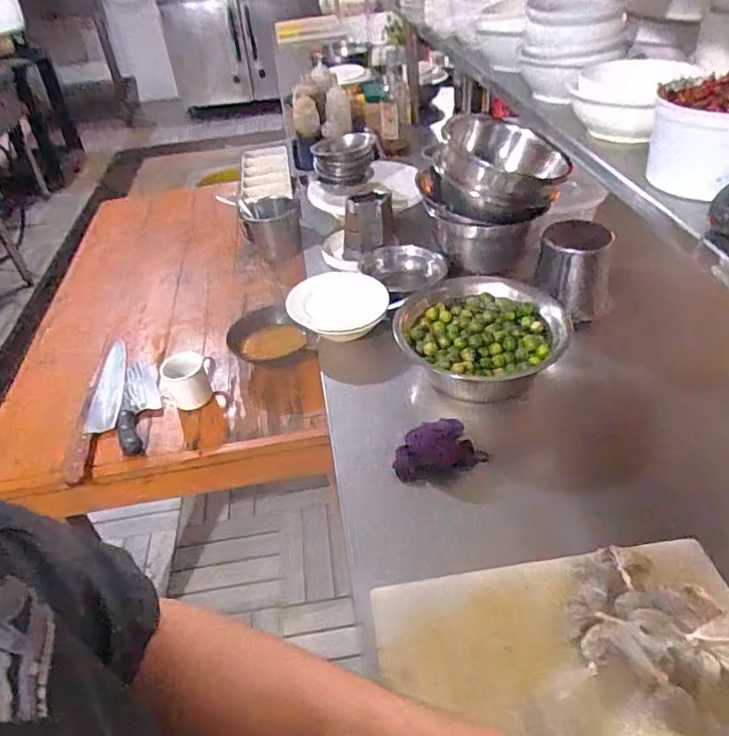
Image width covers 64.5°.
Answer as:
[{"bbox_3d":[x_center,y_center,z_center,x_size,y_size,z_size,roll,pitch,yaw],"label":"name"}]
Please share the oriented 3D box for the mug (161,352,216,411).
[{"bbox_3d":[-0.322,0.019,1.068,0.094,0.068,0.092,-18,41,-14],"label":"mug"}]

